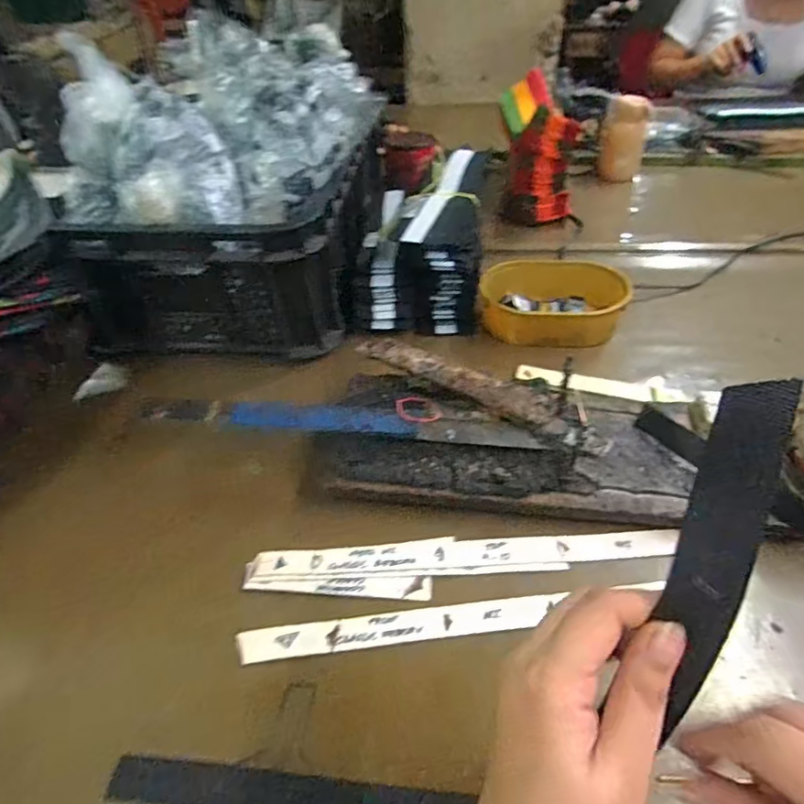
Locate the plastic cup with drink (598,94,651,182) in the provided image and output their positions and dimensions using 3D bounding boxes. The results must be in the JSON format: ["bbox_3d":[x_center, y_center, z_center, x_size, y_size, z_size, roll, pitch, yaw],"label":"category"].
[{"bbox_3d":[0.435,-0.518,1.027,0.081,0.143,0.065,11,45,15],"label":"plastic cup with drink"}]

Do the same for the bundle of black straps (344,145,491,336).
[{"bbox_3d":[0.028,-0.236,0.779,0.177,0.147,0.283,4,44,8],"label":"bundle of black straps"}]

